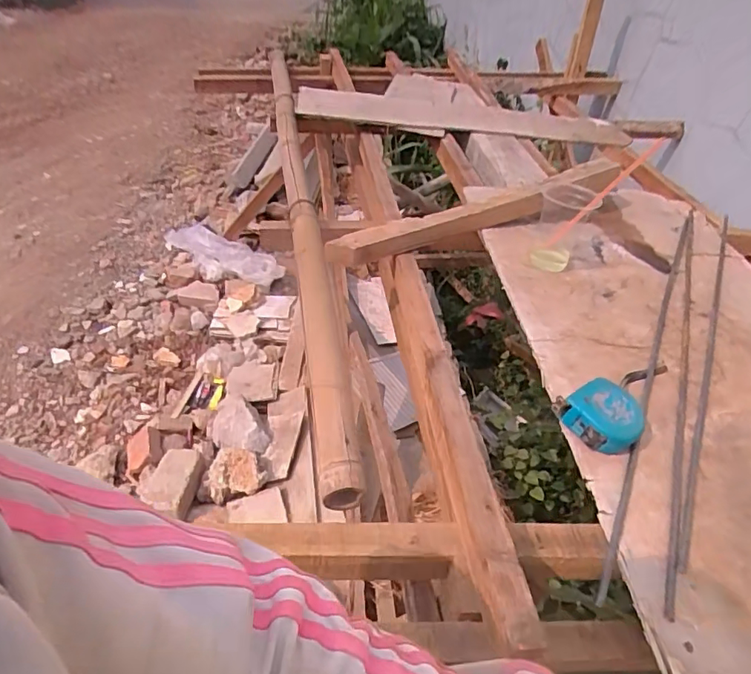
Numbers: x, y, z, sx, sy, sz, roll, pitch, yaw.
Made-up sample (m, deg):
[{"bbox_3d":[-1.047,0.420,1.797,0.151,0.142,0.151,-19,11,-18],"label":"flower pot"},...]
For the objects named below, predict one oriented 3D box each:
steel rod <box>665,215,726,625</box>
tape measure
[{"bbox_3d":[0.466,0.014,0.714,0.017,0.012,0.852,23,45,21],"label":"steel rod"},{"bbox_3d":[0.252,0.086,0.567,0.076,0.040,0.080,2,41,-2],"label":"tape measure"}]

